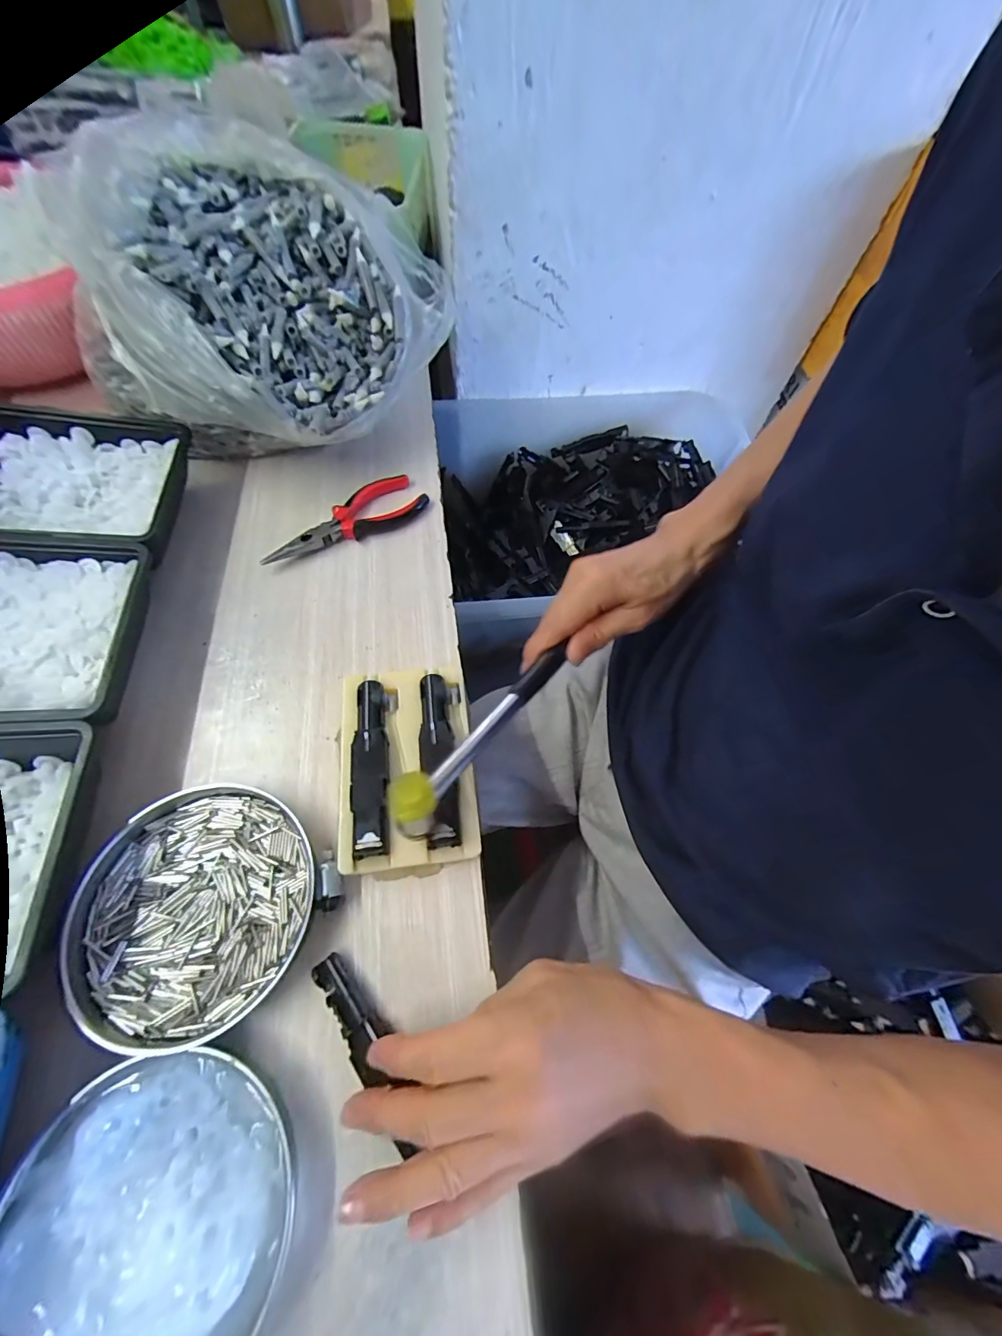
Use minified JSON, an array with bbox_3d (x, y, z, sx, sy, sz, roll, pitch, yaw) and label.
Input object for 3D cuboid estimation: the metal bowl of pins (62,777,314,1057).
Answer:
[{"bbox_3d":[-0.182,0.143,0.277,0.132,0.023,0.129,1,62,-2],"label":"metal bowl of pins"}]

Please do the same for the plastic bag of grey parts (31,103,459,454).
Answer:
[{"bbox_3d":[-0.215,-0.335,0.433,0.274,0.189,0.271,15,62,6],"label":"plastic bag of grey parts"}]

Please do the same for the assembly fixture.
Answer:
[{"bbox_3d":[-0.065,0.063,0.322,0.087,0.030,0.139,-6,62,-5],"label":"assembly fixture"}]

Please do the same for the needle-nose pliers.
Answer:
[{"bbox_3d":[-0.145,-0.137,0.430,0.156,0.016,0.051,-35,69,-19],"label":"needle-nose pliers"}]

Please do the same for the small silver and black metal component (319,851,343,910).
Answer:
[{"bbox_3d":[-0.105,0.131,0.285,0.013,0.010,0.035,-7,63,-6],"label":"small silver and black metal component"}]

